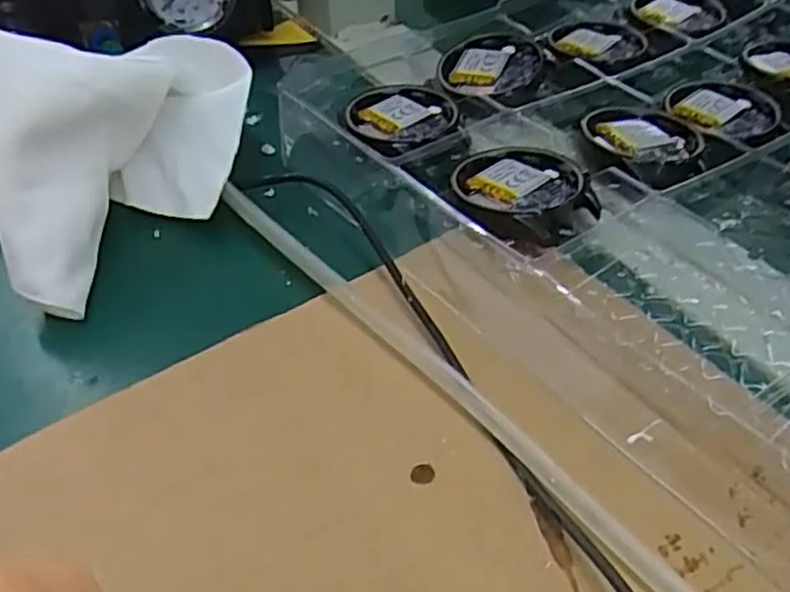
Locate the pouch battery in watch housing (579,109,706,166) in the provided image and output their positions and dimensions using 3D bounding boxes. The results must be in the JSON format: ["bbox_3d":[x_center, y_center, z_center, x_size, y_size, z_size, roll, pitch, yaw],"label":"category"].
[{"bbox_3d":[0.096,-0.061,0.283,0.044,0.007,0.037,-12,45,-11],"label":"pouch battery in watch housing"}]

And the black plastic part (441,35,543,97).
[{"bbox_3d":[0.040,-0.099,0.317,0.042,0.009,0.042,-4,44,-3],"label":"black plastic part"}]

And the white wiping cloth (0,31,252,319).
[{"bbox_3d":[-0.113,-0.063,0.256,0.104,0.063,0.111,26,50,25],"label":"white wiping cloth"}]

